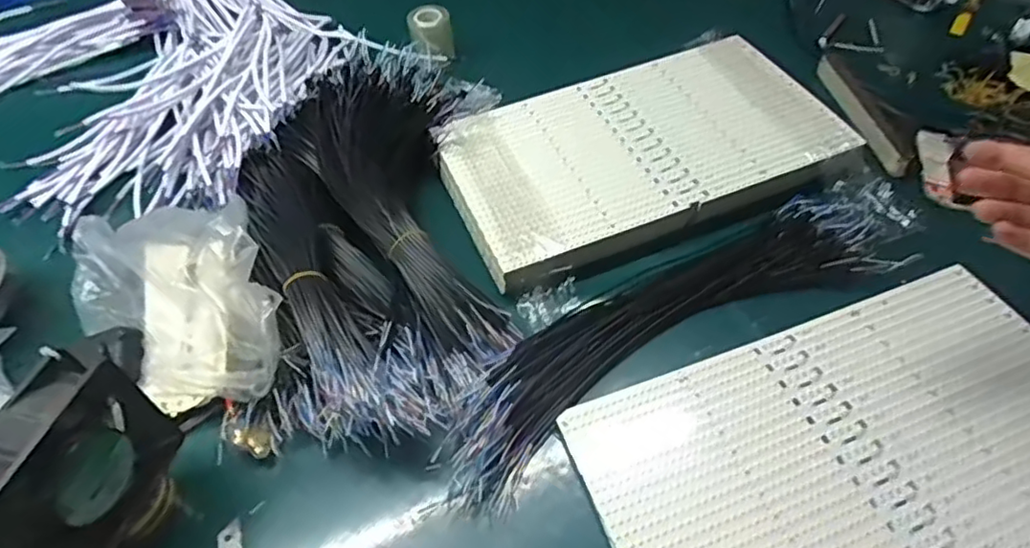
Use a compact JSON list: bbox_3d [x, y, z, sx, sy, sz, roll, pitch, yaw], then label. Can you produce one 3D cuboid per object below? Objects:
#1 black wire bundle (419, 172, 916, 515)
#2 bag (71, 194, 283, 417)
[{"bbox_3d":[0.168,0.032,0.575,0.537,0.040,0.127,-24,54,-17],"label":"black wire bundle"},{"bbox_3d":[-0.300,0.020,0.554,0.159,0.070,0.255,-25,54,-18],"label":"bag"}]

